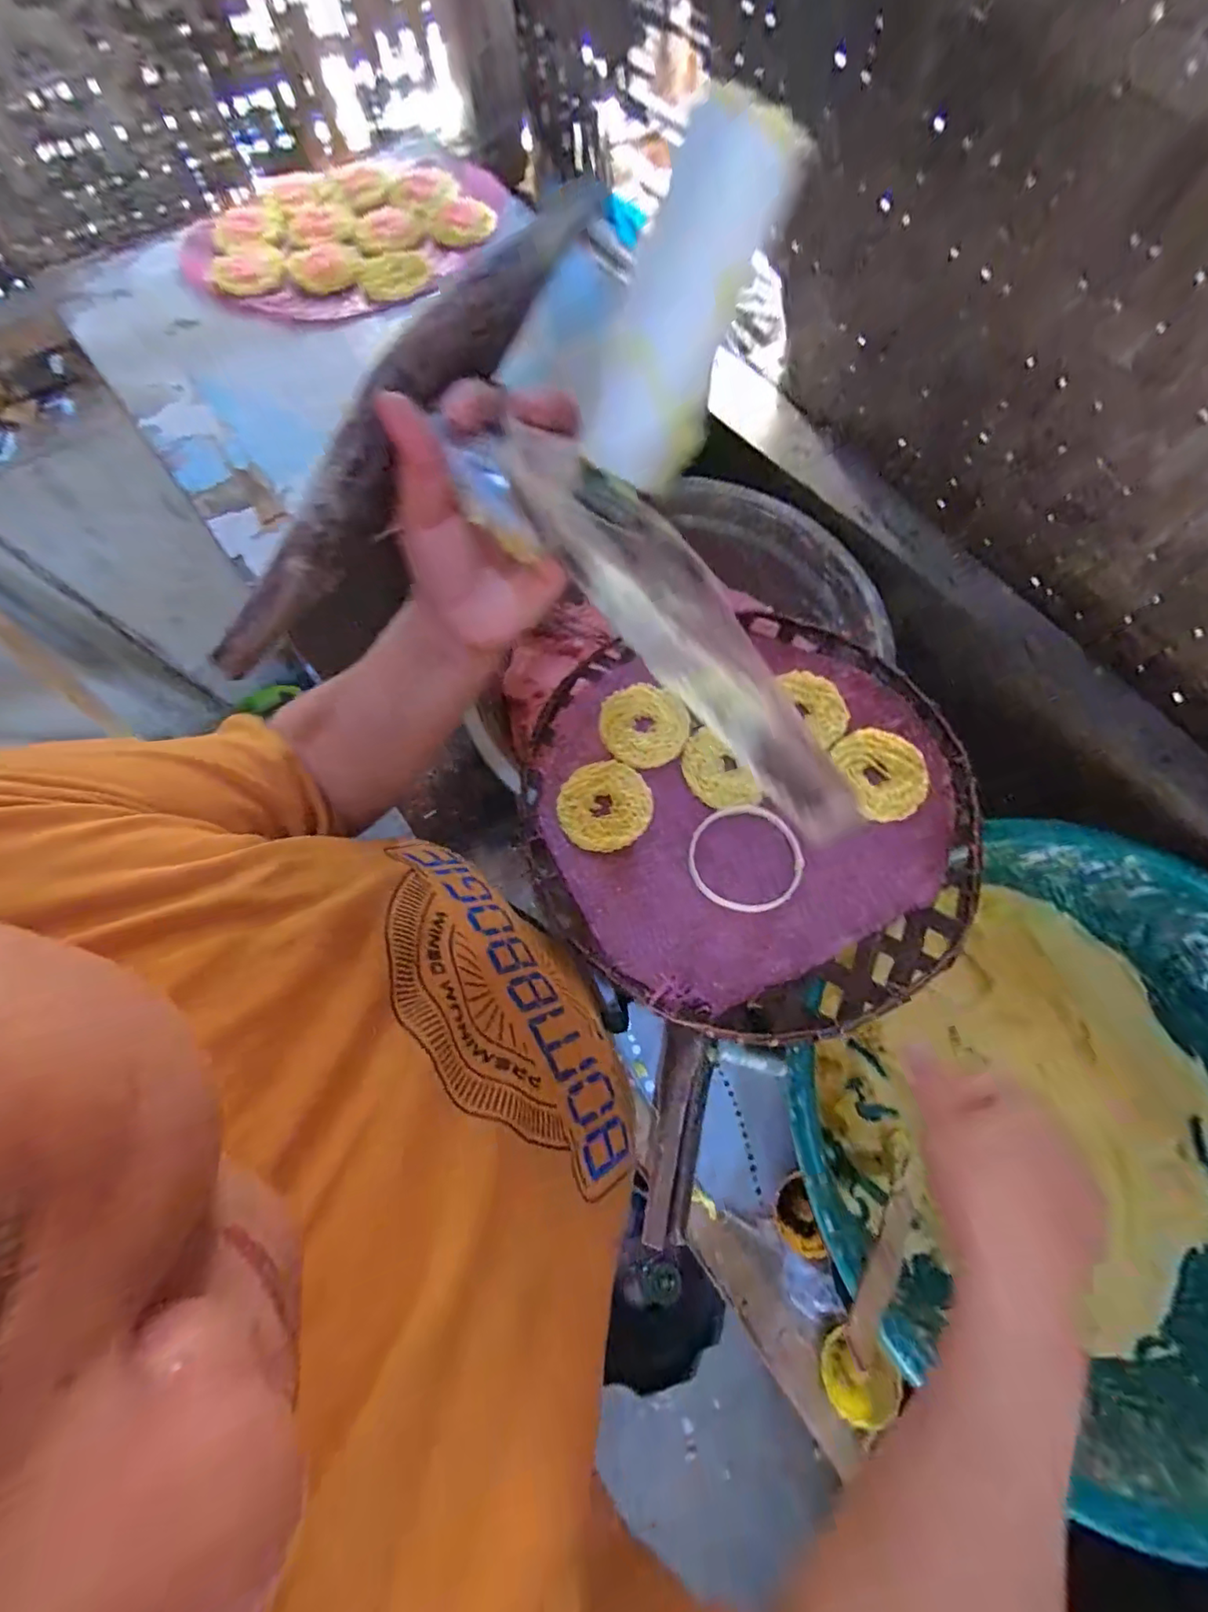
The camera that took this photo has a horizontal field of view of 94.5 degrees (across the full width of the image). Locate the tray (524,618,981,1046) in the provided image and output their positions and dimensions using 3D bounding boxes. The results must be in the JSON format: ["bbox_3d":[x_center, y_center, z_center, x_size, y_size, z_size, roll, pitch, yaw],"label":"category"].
[{"bbox_3d":[0.120,-0.003,0.478,0.360,0.031,0.361,-4,69,0],"label":"tray"}]

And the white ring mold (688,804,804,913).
[{"bbox_3d":[0.114,0.040,0.451,0.088,0.012,0.089,0,69,1],"label":"white ring mold"}]

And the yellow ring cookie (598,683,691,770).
[{"bbox_3d":[0.036,-0.072,0.499,0.078,0.009,0.077,0,69,1],"label":"yellow ring cookie"}]

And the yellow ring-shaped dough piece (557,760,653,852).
[{"bbox_3d":[0.001,-0.001,0.470,0.077,0.009,0.076,0,69,1],"label":"yellow ring-shaped dough piece"}]

